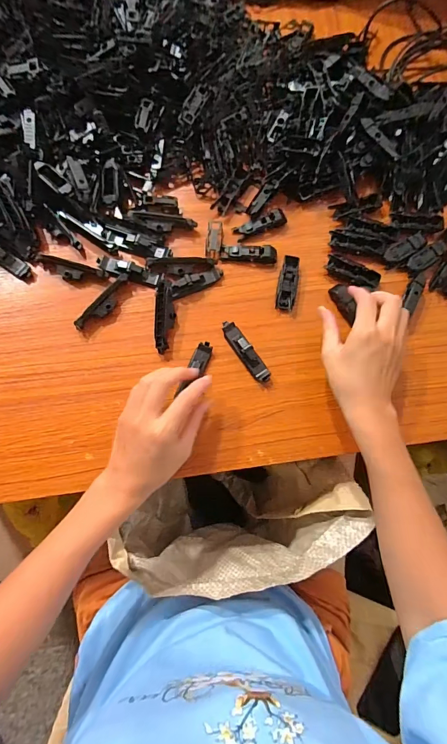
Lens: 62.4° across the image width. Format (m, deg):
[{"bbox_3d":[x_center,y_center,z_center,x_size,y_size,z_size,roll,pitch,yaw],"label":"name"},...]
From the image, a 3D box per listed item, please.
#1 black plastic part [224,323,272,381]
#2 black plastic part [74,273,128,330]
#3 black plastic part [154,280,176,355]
[{"bbox_3d":[0.025,-0.023,0.411,0.019,0.017,0.078,-34,83,-9],"label":"black plastic part"},{"bbox_3d":[-0.131,-0.076,0.409,0.016,0.021,0.079,40,79,4],"label":"black plastic part"},{"bbox_3d":[-0.065,-0.060,0.407,0.022,0.022,0.076,2,79,-4],"label":"black plastic part"}]

